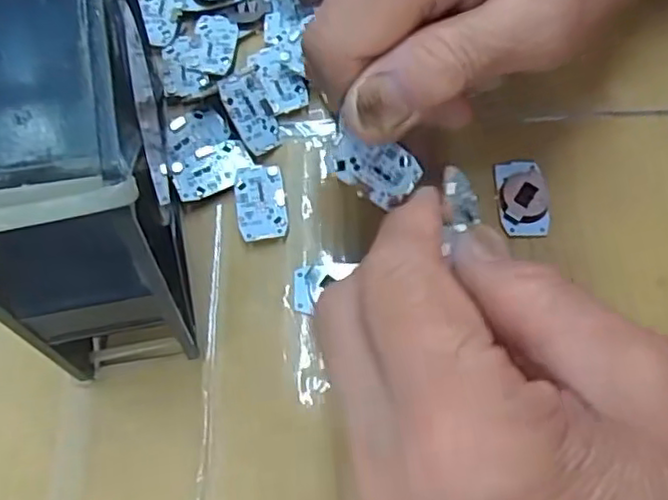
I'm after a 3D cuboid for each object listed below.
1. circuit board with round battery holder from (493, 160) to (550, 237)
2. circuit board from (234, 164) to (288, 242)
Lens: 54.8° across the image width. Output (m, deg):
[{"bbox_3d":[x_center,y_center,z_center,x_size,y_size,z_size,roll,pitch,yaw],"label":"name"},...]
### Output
[{"bbox_3d":[0.070,-0.020,0.236,0.019,0.005,0.030,-3,68,1],"label":"circuit board with round battery holder"},{"bbox_3d":[-0.027,-0.017,0.238,0.017,0.006,0.029,-10,68,-2],"label":"circuit board"}]

